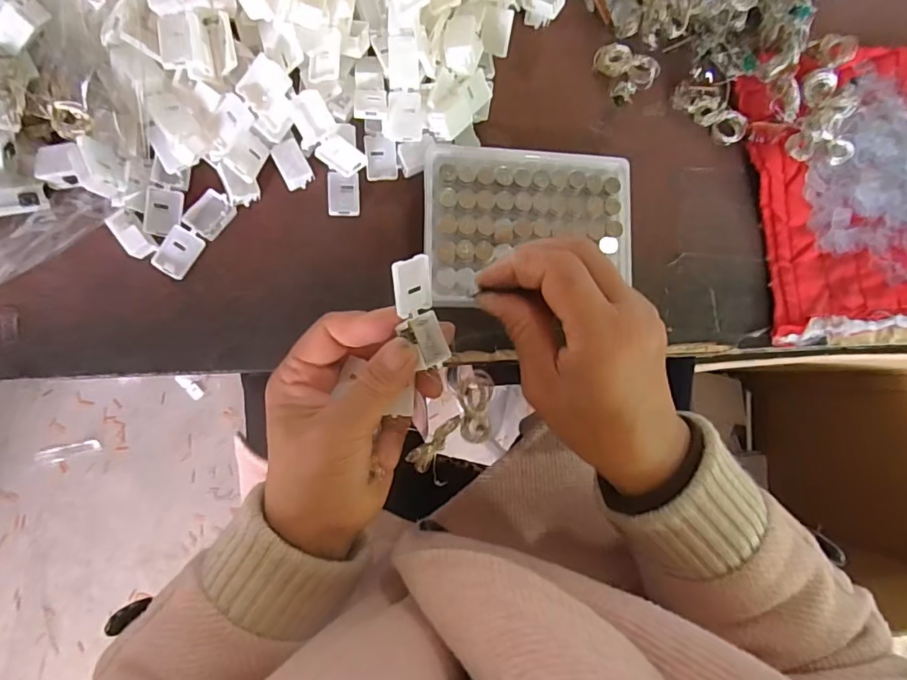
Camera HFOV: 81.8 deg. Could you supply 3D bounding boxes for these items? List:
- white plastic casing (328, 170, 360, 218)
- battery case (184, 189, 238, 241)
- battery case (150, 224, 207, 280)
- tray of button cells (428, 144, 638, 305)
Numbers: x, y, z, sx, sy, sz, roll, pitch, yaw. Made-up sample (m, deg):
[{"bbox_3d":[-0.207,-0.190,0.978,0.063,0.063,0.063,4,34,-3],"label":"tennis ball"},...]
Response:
[{"bbox_3d":[-0.069,-0.091,0.329,0.020,0.004,0.026,-1,87,-8],"label":"white plastic casing"},{"bbox_3d":[-0.145,-0.075,0.312,0.019,0.008,0.026,36,83,-5],"label":"battery case"},{"bbox_3d":[-0.162,-0.052,0.309,0.020,0.005,0.028,31,83,-6],"label":"battery case"},{"bbox_3d":[0.047,-0.070,0.322,0.128,0.007,0.092,0,87,-8],"label":"tray of button cells"}]

